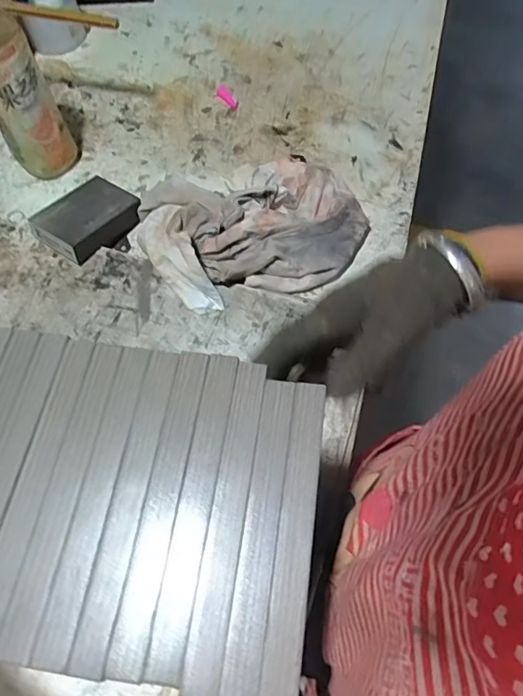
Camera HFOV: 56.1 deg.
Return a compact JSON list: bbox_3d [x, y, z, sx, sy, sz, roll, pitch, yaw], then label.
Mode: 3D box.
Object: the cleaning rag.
[{"bbox_3d":[-0.010,-0.139,0.519,0.230,0.047,0.184,-23,67,-11],"label":"cleaning rag"}]

